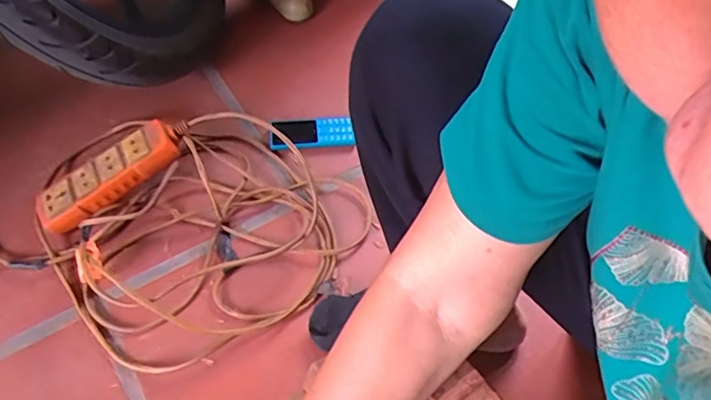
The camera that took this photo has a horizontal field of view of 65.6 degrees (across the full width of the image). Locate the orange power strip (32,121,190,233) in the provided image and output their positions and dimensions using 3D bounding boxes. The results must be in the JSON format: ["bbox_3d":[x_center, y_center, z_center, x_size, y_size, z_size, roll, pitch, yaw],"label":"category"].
[{"bbox_3d":[-0.314,-0.036,0.712,0.217,0.042,0.057,-35,61,-3],"label":"orange power strip"}]

